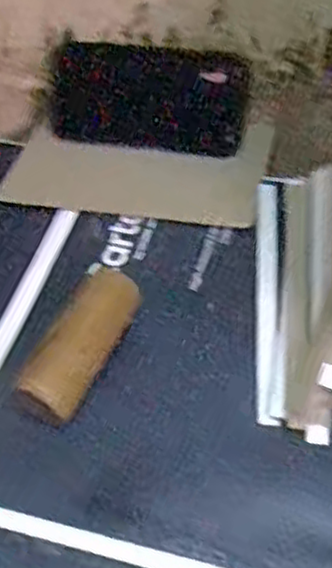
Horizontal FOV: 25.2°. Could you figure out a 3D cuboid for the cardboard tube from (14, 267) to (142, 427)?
[{"bbox_3d":[-0.059,0.040,0.494,0.045,0.034,0.108,21,55,22],"label":"cardboard tube"}]

